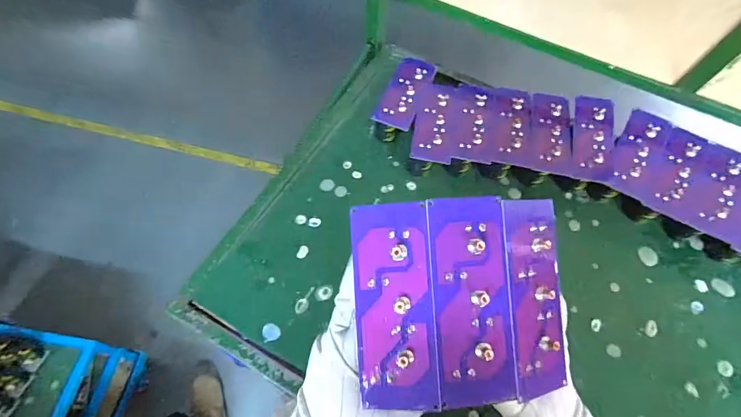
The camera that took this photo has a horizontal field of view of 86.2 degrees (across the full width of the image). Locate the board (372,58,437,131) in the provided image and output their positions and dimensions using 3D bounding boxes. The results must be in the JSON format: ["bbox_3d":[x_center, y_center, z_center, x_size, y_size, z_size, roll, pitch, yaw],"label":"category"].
[{"bbox_3d":[0.054,-0.175,0.588,0.055,0.008,0.135,21,63,9],"label":"board"}]

